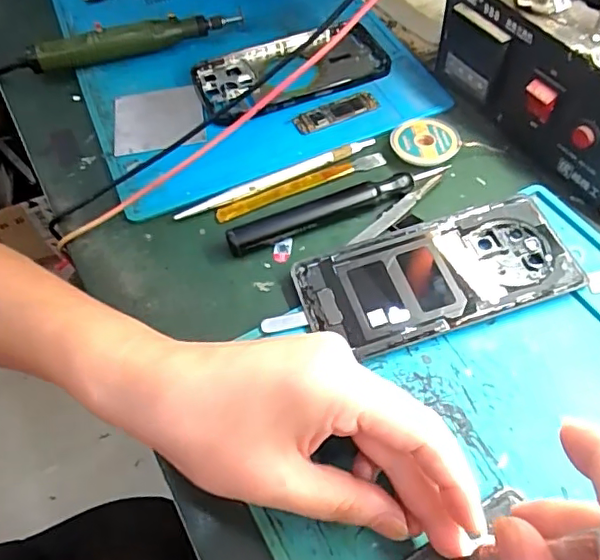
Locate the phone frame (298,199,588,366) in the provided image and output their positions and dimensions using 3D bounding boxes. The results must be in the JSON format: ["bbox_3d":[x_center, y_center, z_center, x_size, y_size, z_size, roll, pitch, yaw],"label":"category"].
[{"bbox_3d":[0.078,-0.002,0.320,0.151,0.009,0.069,-17,56,-6],"label":"phone frame"}]

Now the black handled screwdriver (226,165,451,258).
[{"bbox_3d":[0.025,-0.047,0.352,0.146,0.014,0.013,-21,56,-9],"label":"black handled screwdriver"}]

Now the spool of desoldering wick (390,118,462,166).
[{"bbox_3d":[0.085,-0.092,0.379,0.045,0.011,0.041,-2,55,4],"label":"spool of desoldering wick"}]

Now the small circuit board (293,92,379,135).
[{"bbox_3d":[0.027,-0.125,0.411,0.063,0.004,0.019,-19,56,-8],"label":"small circuit board"}]

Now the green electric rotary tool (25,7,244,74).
[{"bbox_3d":[-0.137,-0.201,0.466,0.177,0.026,0.019,-15,55,-5],"label":"green electric rotary tool"}]

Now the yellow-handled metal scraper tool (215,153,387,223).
[{"bbox_3d":[0.001,-0.063,0.375,0.120,0.006,0.011,-20,56,-8],"label":"yellow-handled metal scraper tool"}]

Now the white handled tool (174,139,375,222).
[{"bbox_3d":[-0.015,-0.069,0.375,0.144,0.007,0.008,-23,56,-10],"label":"white handled tool"}]

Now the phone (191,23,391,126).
[{"bbox_3d":[-0.006,-0.166,0.440,0.148,0.015,0.074,-16,56,-6],"label":"phone"}]

